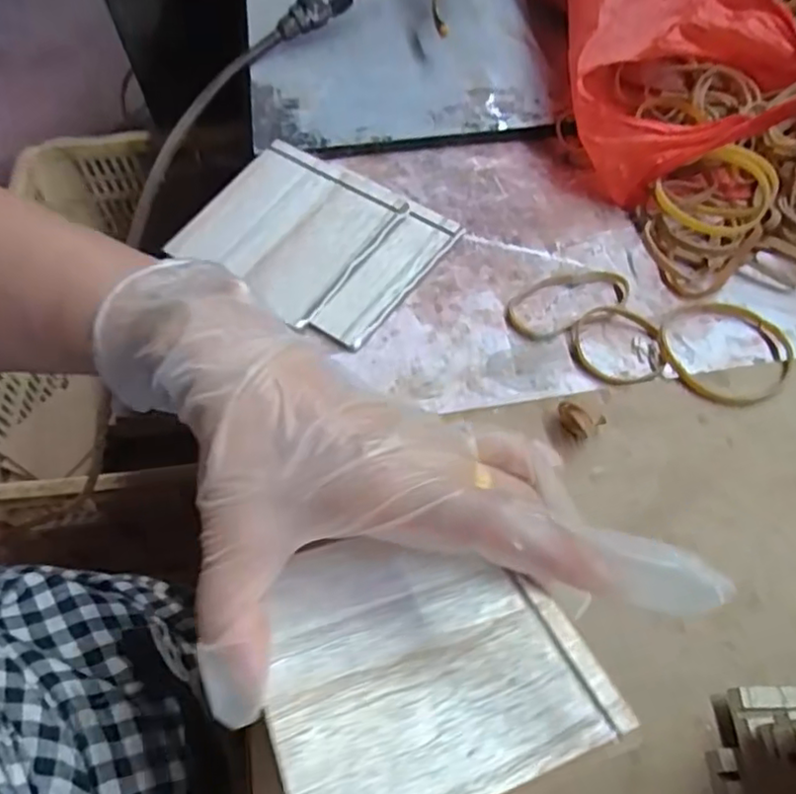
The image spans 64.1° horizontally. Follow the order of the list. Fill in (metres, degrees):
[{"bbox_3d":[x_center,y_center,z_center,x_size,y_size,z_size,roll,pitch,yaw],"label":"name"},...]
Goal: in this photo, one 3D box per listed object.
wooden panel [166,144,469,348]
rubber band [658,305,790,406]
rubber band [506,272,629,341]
[{"bbox_3d":[-0.051,-0.097,0.383,0.140,0.009,0.108,32,64,17],"label":"wooden panel"},{"bbox_3d":[0.177,-0.027,0.345,0.066,0.006,0.072,0,59,-1],"label":"rubber band"},{"bbox_3d":[0.098,-0.056,0.365,0.071,0.005,0.036,-24,62,-14],"label":"rubber band"}]

